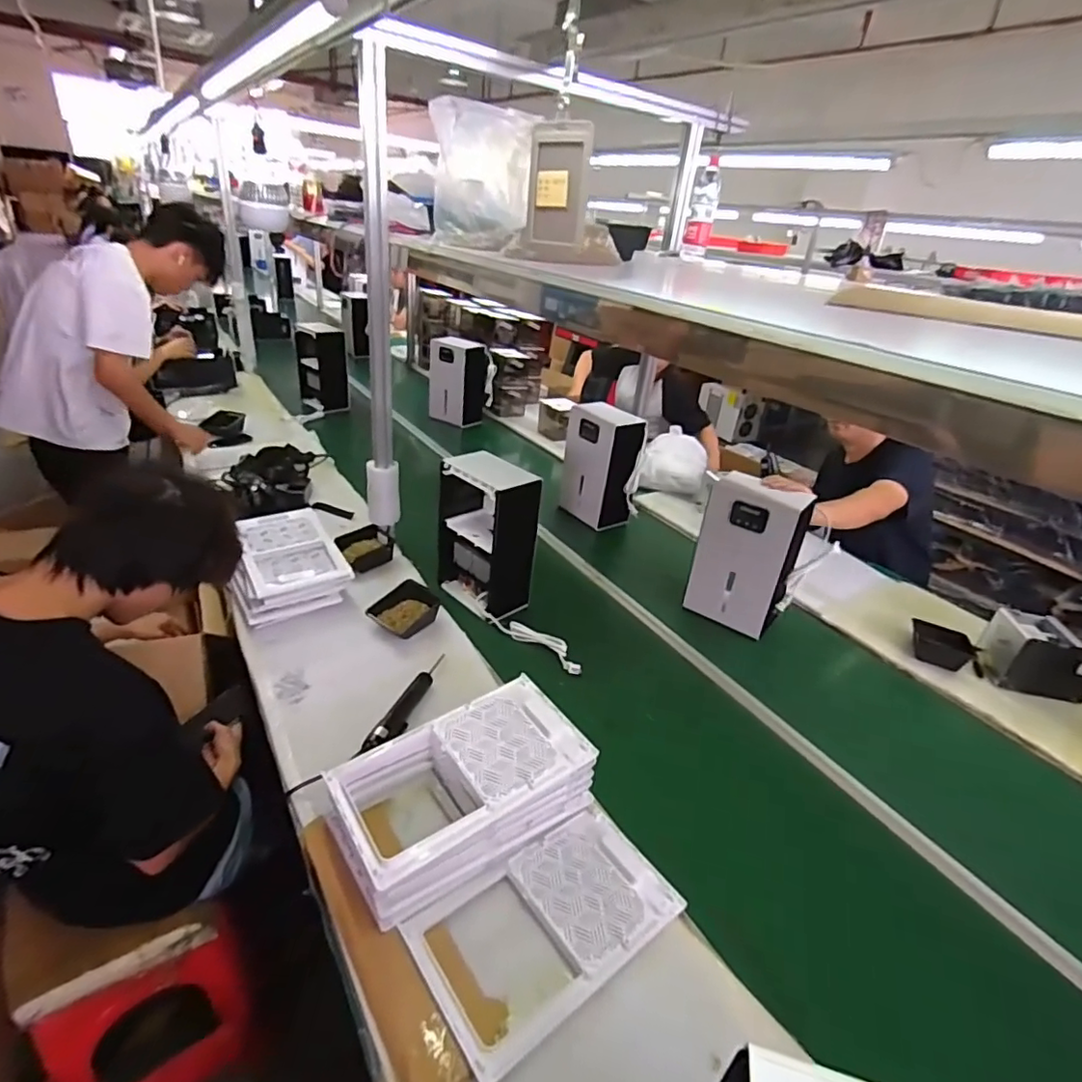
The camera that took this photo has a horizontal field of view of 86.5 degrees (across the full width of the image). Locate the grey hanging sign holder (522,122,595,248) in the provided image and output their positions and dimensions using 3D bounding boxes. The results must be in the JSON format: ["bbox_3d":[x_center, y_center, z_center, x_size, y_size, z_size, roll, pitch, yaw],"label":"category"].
[{"bbox_3d":[0.016,-0.353,0.575,0.069,0.108,0.009,22,35,24],"label":"grey hanging sign holder"}]

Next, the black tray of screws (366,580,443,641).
[{"bbox_3d":[-0.313,0.158,1.339,0.131,0.046,0.146,22,34,26],"label":"black tray of screws"}]

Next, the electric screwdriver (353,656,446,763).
[{"bbox_3d":[-0.257,0.306,1.112,0.040,0.035,0.292,13,31,12],"label":"electric screwdriver"}]

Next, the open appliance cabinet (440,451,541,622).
[{"bbox_3d":[-0.128,-0.024,1.392,0.123,0.351,0.238,-21,39,-38],"label":"open appliance cabinet"}]

